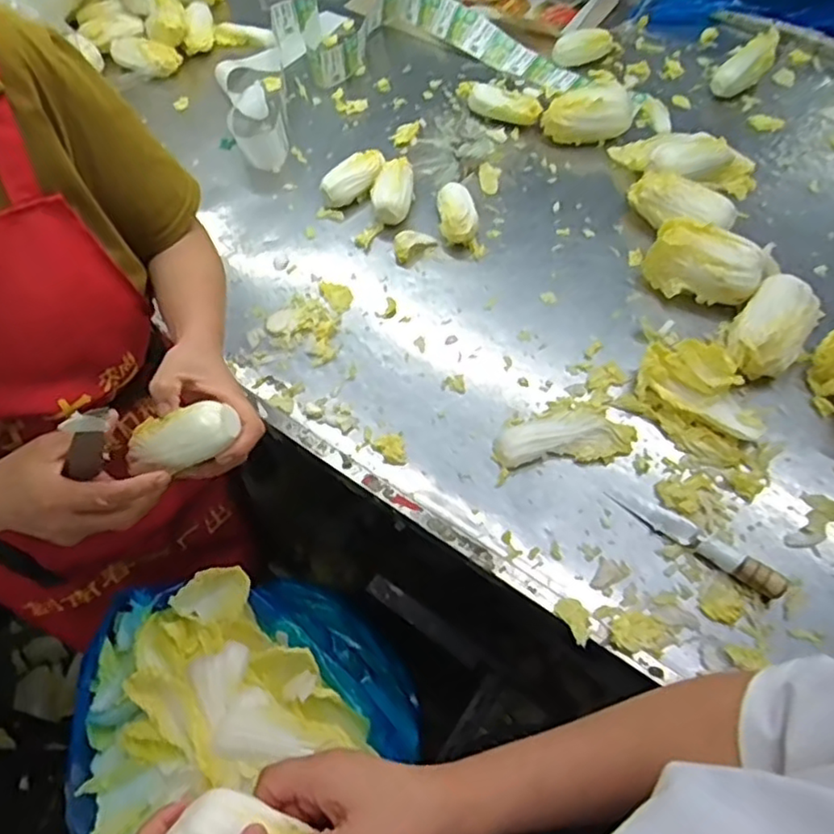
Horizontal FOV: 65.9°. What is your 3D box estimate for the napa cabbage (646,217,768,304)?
[{"bbox_3d":[0.374,-0.201,0.844,0.144,0.072,0.091,16,63,10],"label":"napa cabbage"}]

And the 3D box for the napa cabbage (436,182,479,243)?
[{"bbox_3d":[0.058,-0.288,0.914,0.054,0.048,0.094,-7,61,-3],"label":"napa cabbage"}]

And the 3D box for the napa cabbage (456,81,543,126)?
[{"bbox_3d":[0.122,-0.506,1.036,0.157,0.041,0.040,34,67,18],"label":"napa cabbage"}]

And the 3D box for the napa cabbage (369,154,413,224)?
[{"bbox_3d":[-0.035,-0.325,0.933,0.061,0.045,0.108,1,61,2],"label":"napa cabbage"}]

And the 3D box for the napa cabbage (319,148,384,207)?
[{"bbox_3d":[-0.089,-0.352,0.950,0.115,0.042,0.057,-35,66,-16],"label":"napa cabbage"}]

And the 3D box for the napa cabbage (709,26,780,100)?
[{"bbox_3d":[0.547,-0.580,1.061,0.060,0.053,0.151,38,69,20],"label":"napa cabbage"}]

